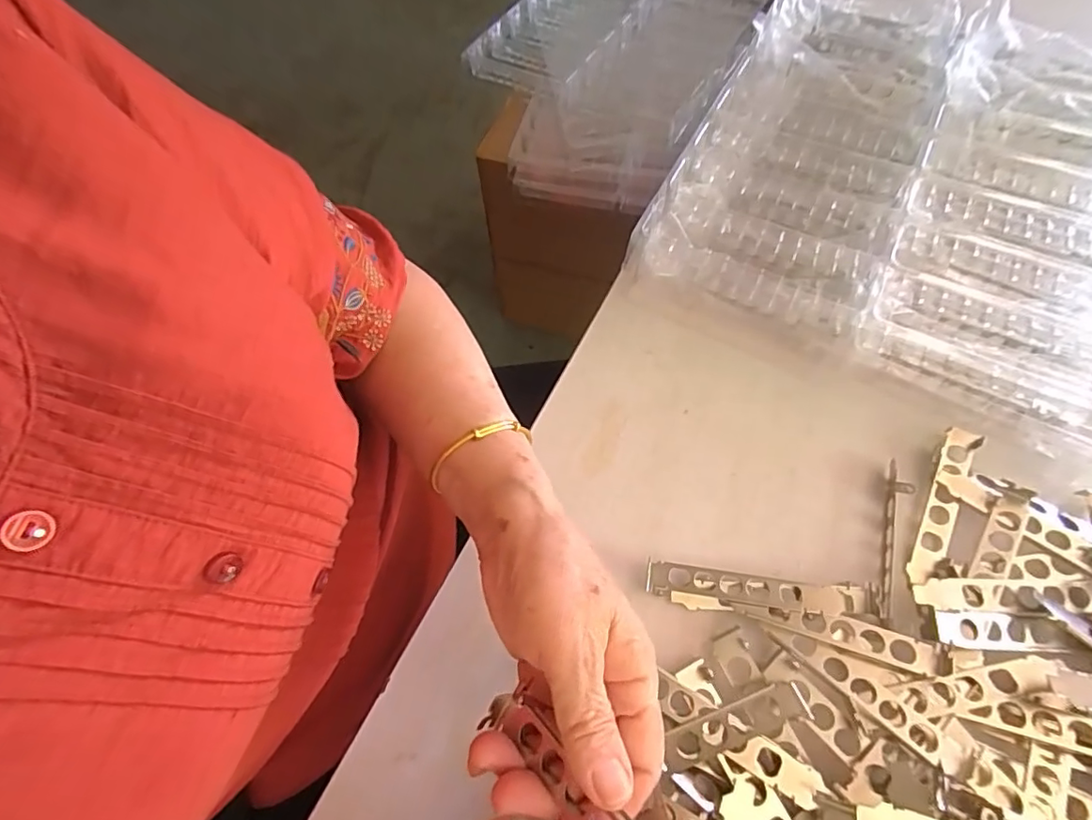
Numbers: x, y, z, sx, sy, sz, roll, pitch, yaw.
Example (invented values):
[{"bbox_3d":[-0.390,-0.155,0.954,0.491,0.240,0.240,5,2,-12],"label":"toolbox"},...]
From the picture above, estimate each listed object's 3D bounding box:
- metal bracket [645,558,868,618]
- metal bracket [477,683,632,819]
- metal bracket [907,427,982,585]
[{"bbox_3d":[0.131,0.112,0.332,0.133,0.018,0.021,7,62,6],"label":"metal bracket"},{"bbox_3d":[0.018,0.166,0.225,0.120,0.016,0.023,30,66,38],"label":"metal bracket"},{"bbox_3d":[0.260,0.061,0.349,0.019,0.015,0.108,25,66,15],"label":"metal bracket"}]

